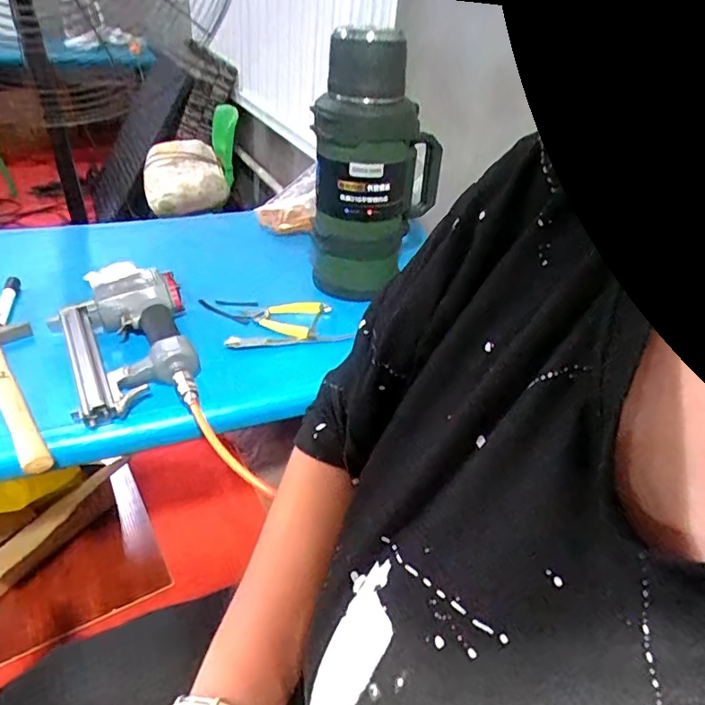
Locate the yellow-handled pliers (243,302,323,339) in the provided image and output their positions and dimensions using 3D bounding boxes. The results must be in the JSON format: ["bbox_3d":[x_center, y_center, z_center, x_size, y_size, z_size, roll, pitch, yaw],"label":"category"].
[{"bbox_3d":[-0.108,-0.053,0.772,0.110,0.019,0.091,12,35,7],"label":"yellow-handled pliers"}]

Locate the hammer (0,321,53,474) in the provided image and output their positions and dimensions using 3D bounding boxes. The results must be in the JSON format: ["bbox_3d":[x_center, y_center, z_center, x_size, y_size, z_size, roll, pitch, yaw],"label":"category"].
[{"bbox_3d":[-0.385,0.035,0.596,0.088,0.029,0.284,-23,45,-36],"label":"hammer"}]

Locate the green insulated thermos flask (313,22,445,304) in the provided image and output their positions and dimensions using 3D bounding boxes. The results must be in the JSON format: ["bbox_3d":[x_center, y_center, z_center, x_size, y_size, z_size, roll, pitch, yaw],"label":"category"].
[{"bbox_3d":[0.036,-0.258,0.784,0.172,0.366,0.140,11,35,5],"label":"green insulated thermos flask"}]

